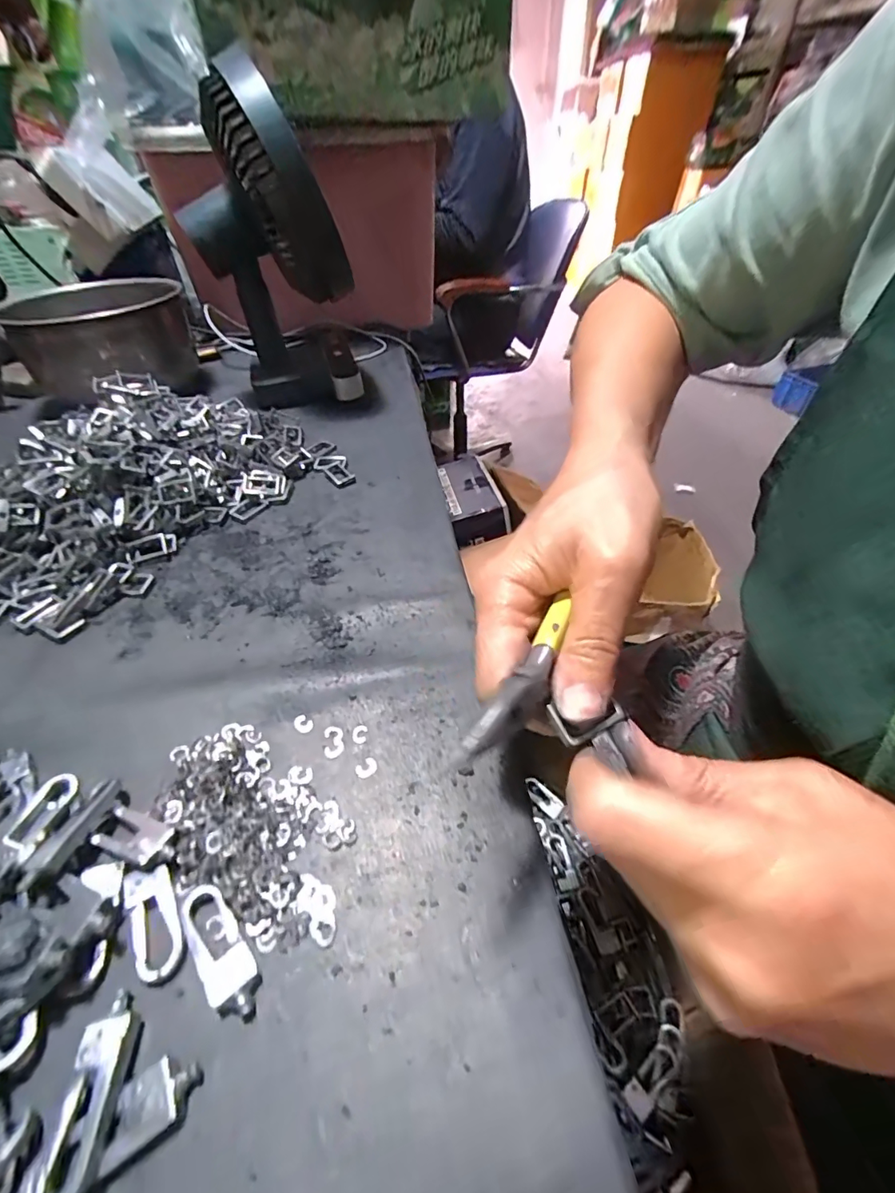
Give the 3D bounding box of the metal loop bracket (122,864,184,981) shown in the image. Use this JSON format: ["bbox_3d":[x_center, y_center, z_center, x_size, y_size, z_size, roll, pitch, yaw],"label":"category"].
[{"bbox_3d":[-0.103,0.113,0.167,0.015,0.004,0.036,-24,49,-21],"label":"metal loop bracket"}]

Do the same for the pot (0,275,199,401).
[{"bbox_3d":[-0.339,-0.257,0.481,0.147,0.082,0.160,-21,48,-19],"label":"pot"}]

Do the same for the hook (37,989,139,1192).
[{"bbox_3d":[-0.101,0.140,0.135,0.015,0.009,0.042,-7,45,-5],"label":"hook"}]

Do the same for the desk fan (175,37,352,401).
[{"bbox_3d":[-0.159,-0.312,0.441,0.122,0.223,0.158,-7,45,-6],"label":"desk fan"}]

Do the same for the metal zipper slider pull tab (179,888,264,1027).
[{"bbox_3d":[-0.077,0.119,0.161,0.016,0.004,0.046,-33,53,-28],"label":"metal zipper slider pull tab"}]

